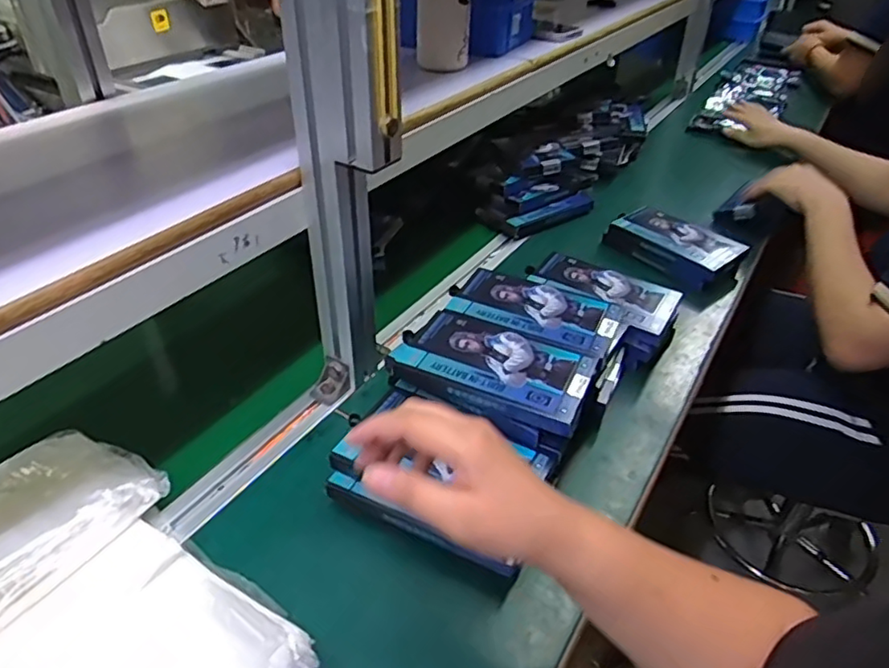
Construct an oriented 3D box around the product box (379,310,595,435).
[{"bbox_3d":[0.042,0.028,0.567,0.181,0.019,0.094,18,40,21],"label":"product box"}]

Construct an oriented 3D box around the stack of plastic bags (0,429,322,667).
[{"bbox_3d":[-0.240,0.186,0.433,0.329,0.061,0.167,21,42,25],"label":"stack of plastic bags"}]

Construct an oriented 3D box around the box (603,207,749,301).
[{"bbox_3d":[0.325,-0.123,0.874,0.093,0.048,0.181,-30,47,-34],"label":"box"}]

